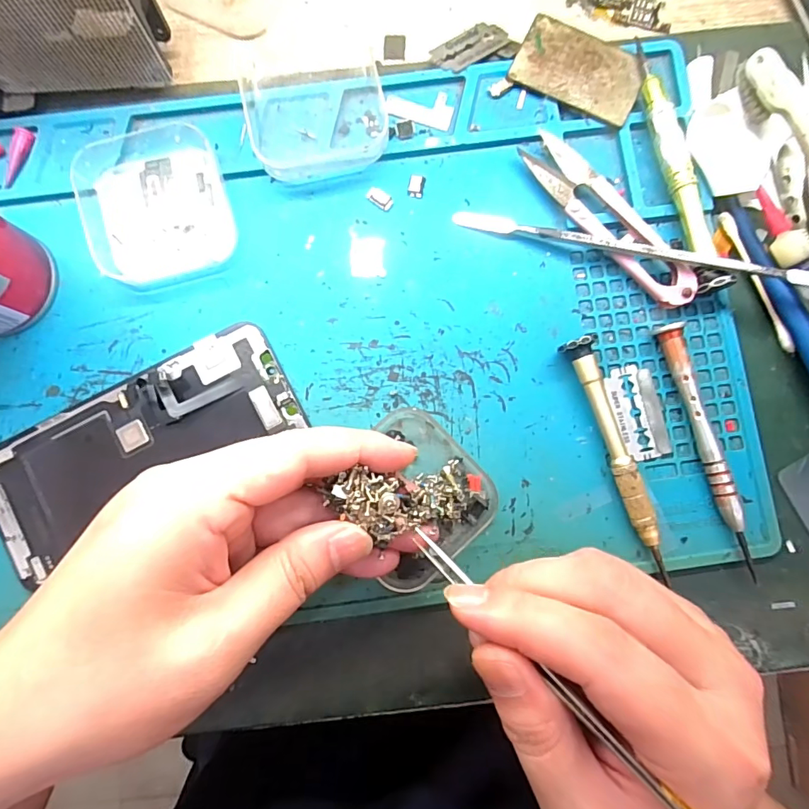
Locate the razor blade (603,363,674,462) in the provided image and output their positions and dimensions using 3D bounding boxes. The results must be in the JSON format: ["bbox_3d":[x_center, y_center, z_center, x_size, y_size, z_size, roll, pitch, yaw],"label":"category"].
[{"bbox_3d":[0.106,0.003,0.212,0.021,0.004,0.042,-14,84,-2],"label":"razor blade"}]

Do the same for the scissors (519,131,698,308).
[{"bbox_3d":[0.094,-0.085,0.217,0.021,0.010,0.100,-42,86,-4],"label":"scissors"}]

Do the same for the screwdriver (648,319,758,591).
[{"bbox_3d":[0.134,0.019,0.207,0.008,0.011,0.113,-16,85,-2],"label":"screwdriver"}]

